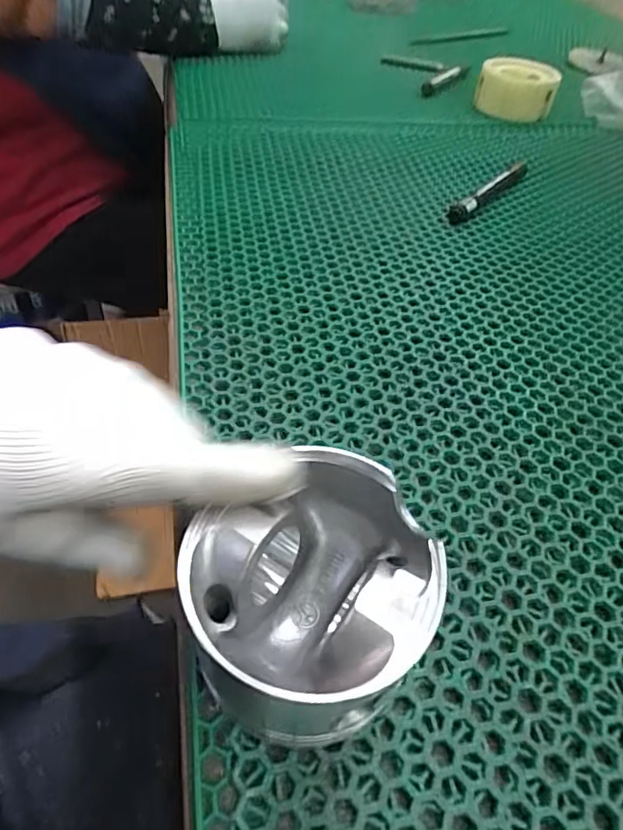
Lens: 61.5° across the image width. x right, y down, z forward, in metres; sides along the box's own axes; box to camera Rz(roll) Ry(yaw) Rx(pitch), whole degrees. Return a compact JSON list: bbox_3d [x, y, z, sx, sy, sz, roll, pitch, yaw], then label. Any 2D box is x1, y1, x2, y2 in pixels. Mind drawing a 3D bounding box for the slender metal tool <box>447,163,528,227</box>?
[{"bbox_3d":[0.174,-0.216,0.503,0.016,0.021,0.147,35,55,23],"label":"slender metal tool"}]

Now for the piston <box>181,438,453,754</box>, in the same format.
[{"bbox_3d":[0.002,0.069,0.194,0.087,0.058,0.078,-31,58,-27],"label":"piston"}]

